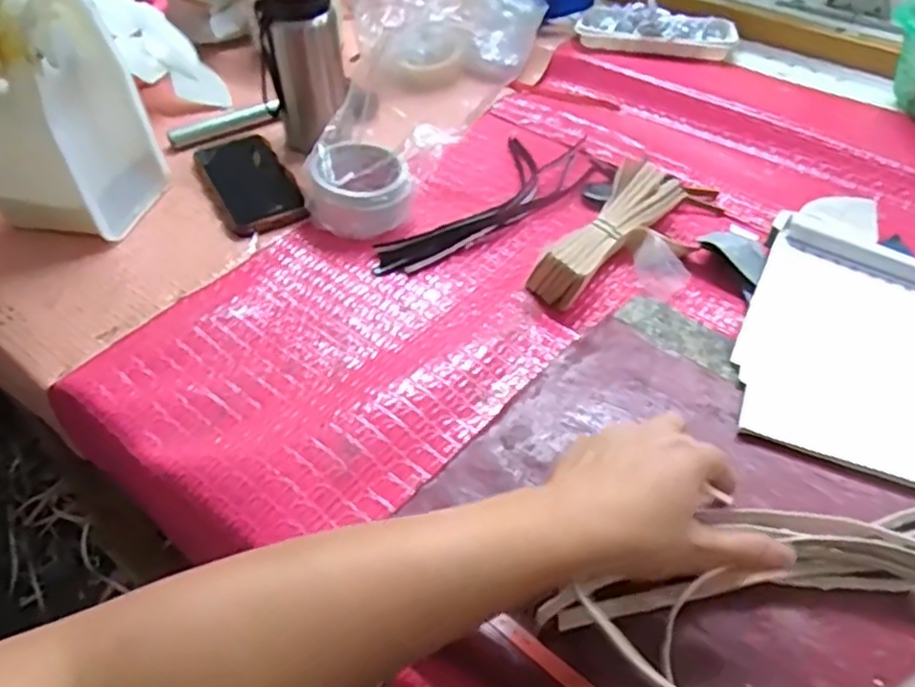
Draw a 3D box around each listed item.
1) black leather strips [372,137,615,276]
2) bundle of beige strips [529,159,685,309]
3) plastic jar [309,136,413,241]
[{"bbox_3d":[0.030,-0.138,0.687,0.103,0.014,0.274,32,54,28],"label":"black leather strips"},{"bbox_3d":[0.139,-0.102,0.630,0.055,0.044,0.186,28,52,25],"label":"bundle of beige strips"},{"bbox_3d":[-0.097,-0.147,0.670,0.082,0.064,0.082,0,46,0],"label":"plastic jar"}]

